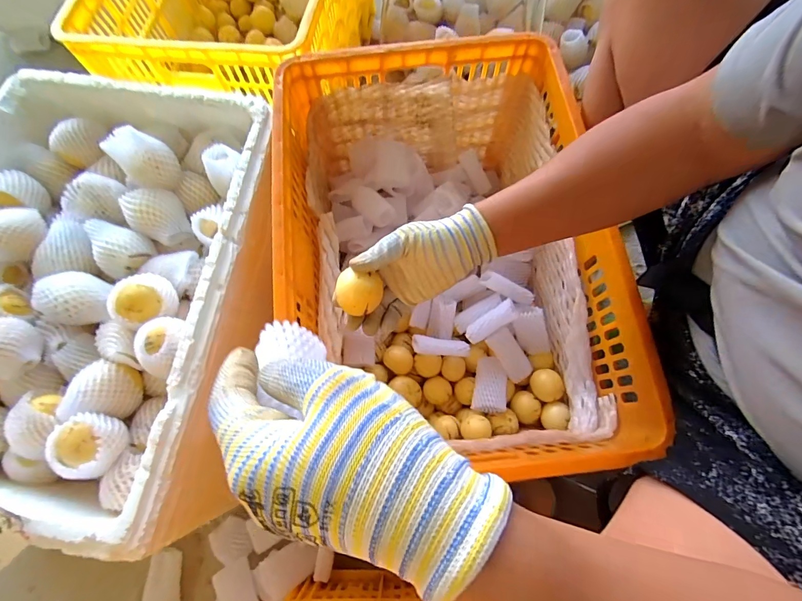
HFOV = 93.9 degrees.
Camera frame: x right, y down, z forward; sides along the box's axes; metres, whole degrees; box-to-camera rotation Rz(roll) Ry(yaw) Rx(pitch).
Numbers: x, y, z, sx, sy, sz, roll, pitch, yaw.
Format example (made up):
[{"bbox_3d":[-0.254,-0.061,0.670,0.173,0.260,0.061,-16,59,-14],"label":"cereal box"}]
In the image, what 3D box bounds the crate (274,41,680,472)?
[{"bbox_3d":[0.052,-0.059,0.582,0.411,0.257,0.580,-6,73,-2],"label":"crate"}]

